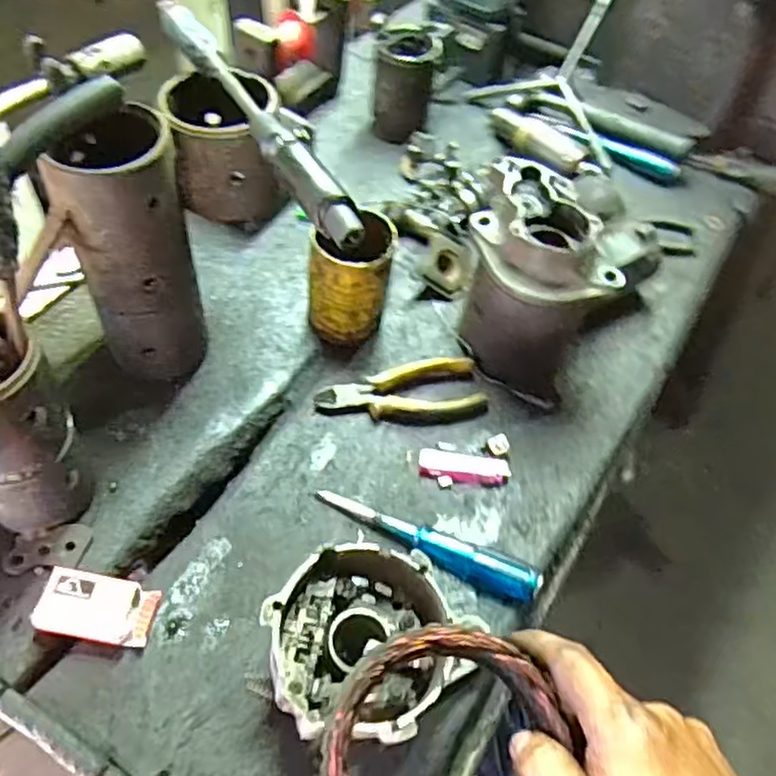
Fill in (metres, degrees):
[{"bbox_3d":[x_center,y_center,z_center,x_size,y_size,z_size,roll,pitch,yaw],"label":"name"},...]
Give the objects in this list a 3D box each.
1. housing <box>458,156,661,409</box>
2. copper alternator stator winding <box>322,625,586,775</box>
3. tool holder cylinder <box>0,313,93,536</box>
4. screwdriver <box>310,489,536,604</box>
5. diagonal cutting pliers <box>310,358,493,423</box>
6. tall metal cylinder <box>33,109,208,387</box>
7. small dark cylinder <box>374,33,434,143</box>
[{"bbox_3d":[0.135,-0.093,0.649,0.156,0.157,0.114,36,59,20],"label":"housing"},{"bbox_3d":[0.025,0.168,0.324,0.107,0.017,0.113,2,56,-3],"label":"copper alternator stator winding"},{"bbox_3d":[-0.267,0.032,0.497,0.078,0.170,0.072,2,54,-3],"label":"tool holder cylinder"},{"bbox_3d":[0.031,0.124,0.572,0.188,0.025,0.027,23,56,12],"label":"screwdriver"},{"bbox_3d":[0.014,0.008,0.656,0.152,0.022,0.055,-11,56,-12],"label":"diagonal cutting pliers"},{"bbox_3d":[-0.200,-0.110,0.569,0.088,0.221,0.095,-13,56,-13],"label":"tall metal cylinder"},{"bbox_3d":[0.019,-0.370,0.857,0.070,0.104,0.084,4,54,-2],"label":"small dark cylinder"}]

